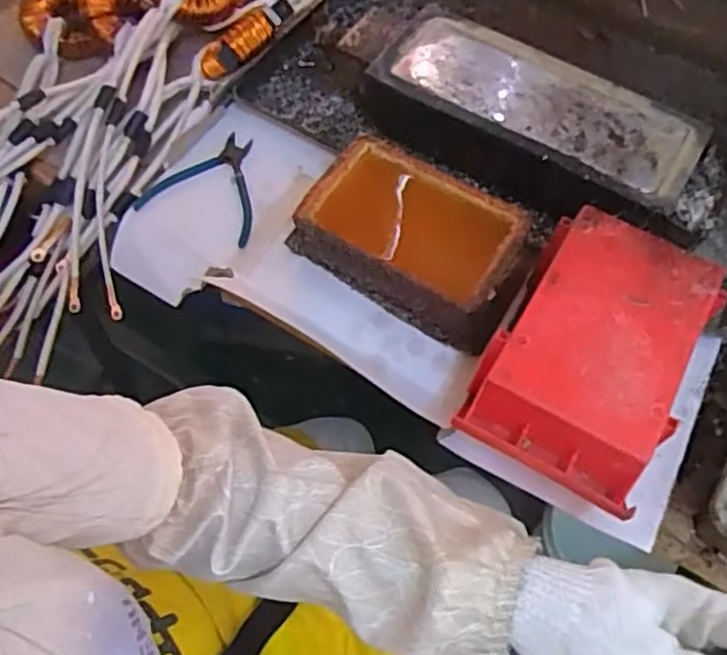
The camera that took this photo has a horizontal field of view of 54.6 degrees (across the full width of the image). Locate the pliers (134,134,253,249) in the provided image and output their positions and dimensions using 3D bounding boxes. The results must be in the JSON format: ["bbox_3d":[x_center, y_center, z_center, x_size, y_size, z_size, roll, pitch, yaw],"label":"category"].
[{"bbox_3d":[-0.158,-0.156,0.765,0.132,0.015,0.124,24,62,11],"label":"pliers"}]

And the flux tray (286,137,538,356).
[{"bbox_3d":[0.050,-0.089,0.700,0.218,0.064,0.139,30,63,14],"label":"flux tray"}]

